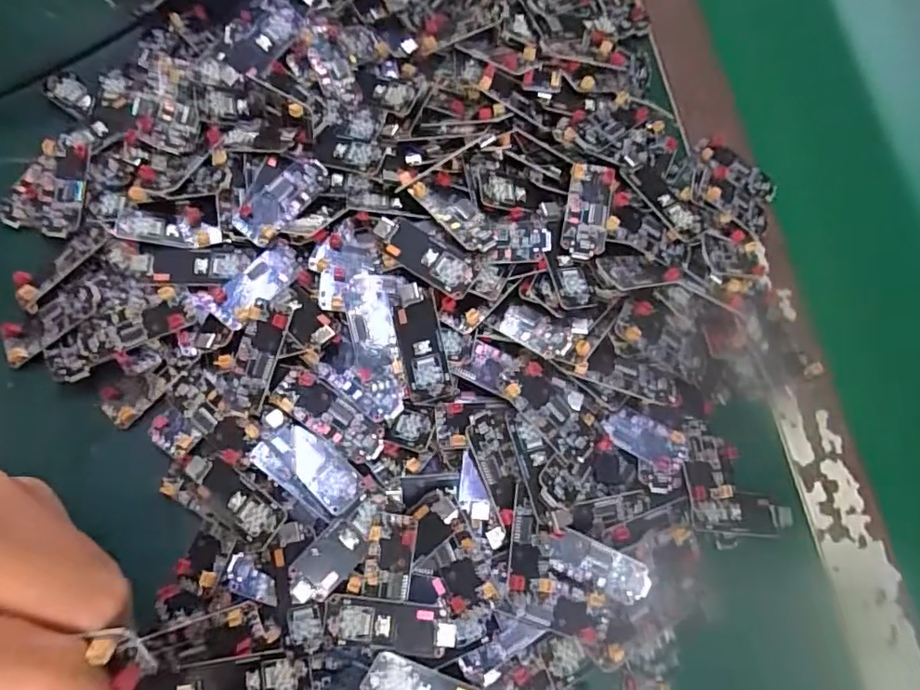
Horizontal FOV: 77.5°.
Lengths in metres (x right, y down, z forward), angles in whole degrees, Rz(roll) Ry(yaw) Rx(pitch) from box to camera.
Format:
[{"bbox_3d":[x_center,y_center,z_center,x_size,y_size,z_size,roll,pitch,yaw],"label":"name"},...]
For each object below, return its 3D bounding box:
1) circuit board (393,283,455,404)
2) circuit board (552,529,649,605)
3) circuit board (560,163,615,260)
[{"bbox_3d":[-0.017,0.000,0.250,0.019,0.012,0.051,-11,73,-5],"label":"circuit board"},{"bbox_3d":[0.059,0.095,0.242,0.044,0.004,0.019,24,93,4],"label":"circuit board"},{"bbox_3d":[0.058,-0.061,0.261,0.020,0.004,0.048,13,71,-4],"label":"circuit board"}]

